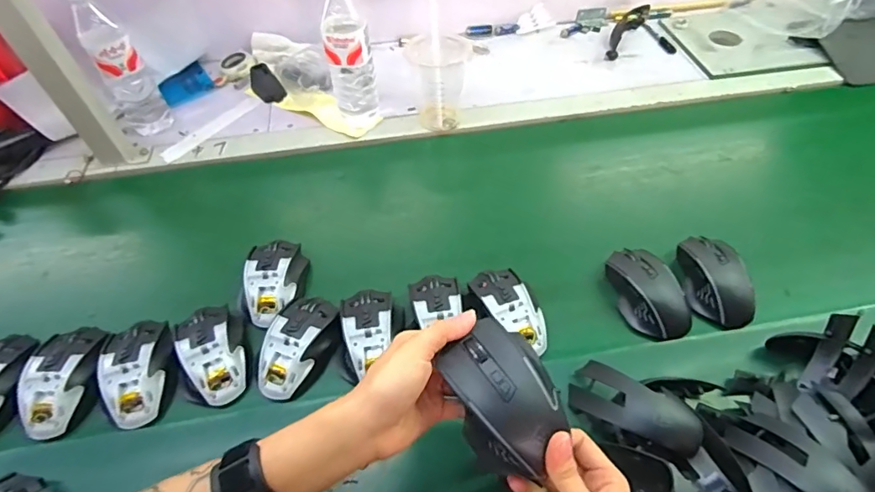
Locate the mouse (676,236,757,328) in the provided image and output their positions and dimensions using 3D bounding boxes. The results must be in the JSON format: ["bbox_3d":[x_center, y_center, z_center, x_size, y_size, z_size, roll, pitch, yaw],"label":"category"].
[{"bbox_3d":[0.324,0.036,0.563,0.066,0.042,0.115,-2,53,1],"label":"mouse"}]

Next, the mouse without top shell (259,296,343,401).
[{"bbox_3d":[-0.149,0.107,0.527,0.069,0.036,0.117,12,55,11],"label":"mouse without top shell"}]

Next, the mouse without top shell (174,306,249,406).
[{"bbox_3d":[-0.247,0.117,0.526,0.071,0.038,0.105,-14,54,-9],"label":"mouse without top shell"}]

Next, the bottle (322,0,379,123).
[{"bbox_3d":[-0.128,-0.271,0.694,0.064,0.213,0.062,-10,54,-5],"label":"bottle"}]

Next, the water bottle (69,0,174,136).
[{"bbox_3d":[-0.477,-0.266,0.717,0.068,0.222,0.058,-36,60,-22],"label":"water bottle"}]

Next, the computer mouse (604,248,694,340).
[{"bbox_3d":[0.242,0.054,0.558,0.061,0.042,0.110,-11,54,-7],"label":"computer mouse"}]

